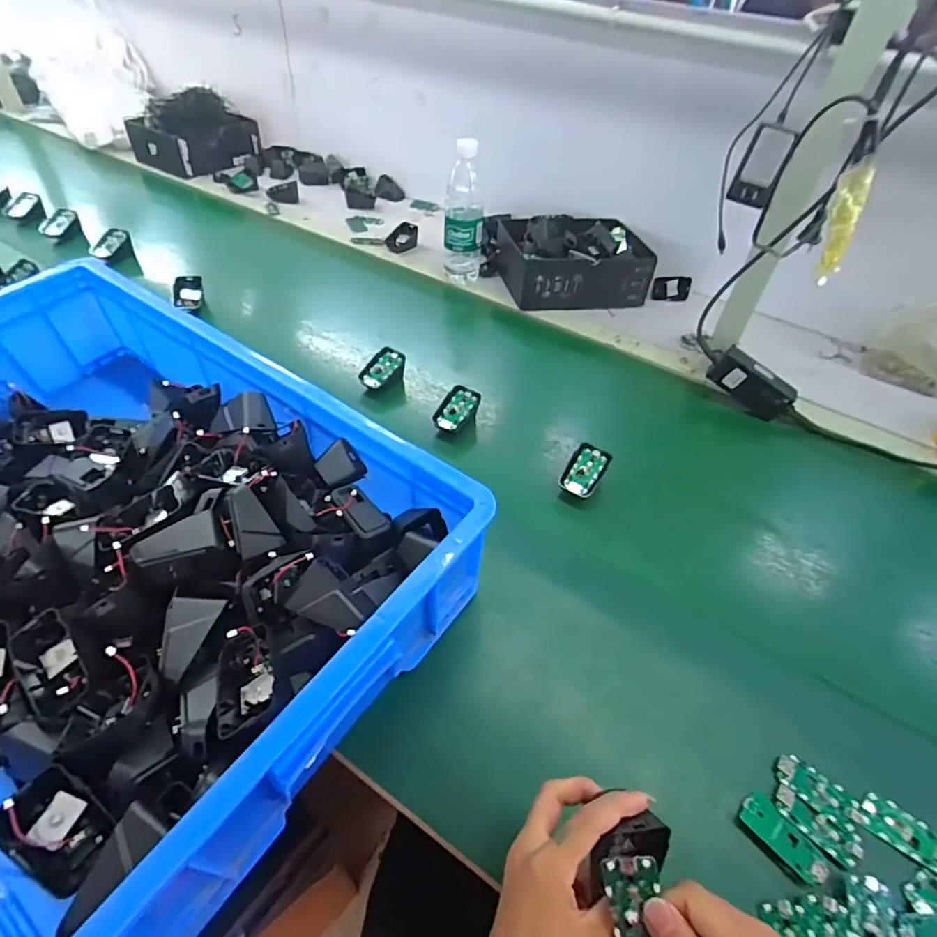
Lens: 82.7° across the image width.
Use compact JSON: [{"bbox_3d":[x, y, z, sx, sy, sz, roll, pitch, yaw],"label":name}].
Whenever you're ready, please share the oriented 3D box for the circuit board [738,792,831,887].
[{"bbox_3d":[0.247,0.287,0.417,0.031,0.004,0.065,-30,56,-33],"label":"circuit board"}]

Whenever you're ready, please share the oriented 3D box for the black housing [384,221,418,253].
[{"bbox_3d":[-0.132,-0.457,1.052,0.064,0.035,0.060,1,46,-4],"label":"black housing"}]

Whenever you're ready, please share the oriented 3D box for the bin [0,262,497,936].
[{"bbox_3d":[-0.349,0.046,0.509,0.624,0.166,0.381,29,51,21],"label":"bin"}]

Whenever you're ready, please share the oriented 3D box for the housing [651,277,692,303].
[{"bbox_3d":[0.379,-0.331,0.987,0.017,0.043,0.093,-24,23,-25],"label":"housing"}]

